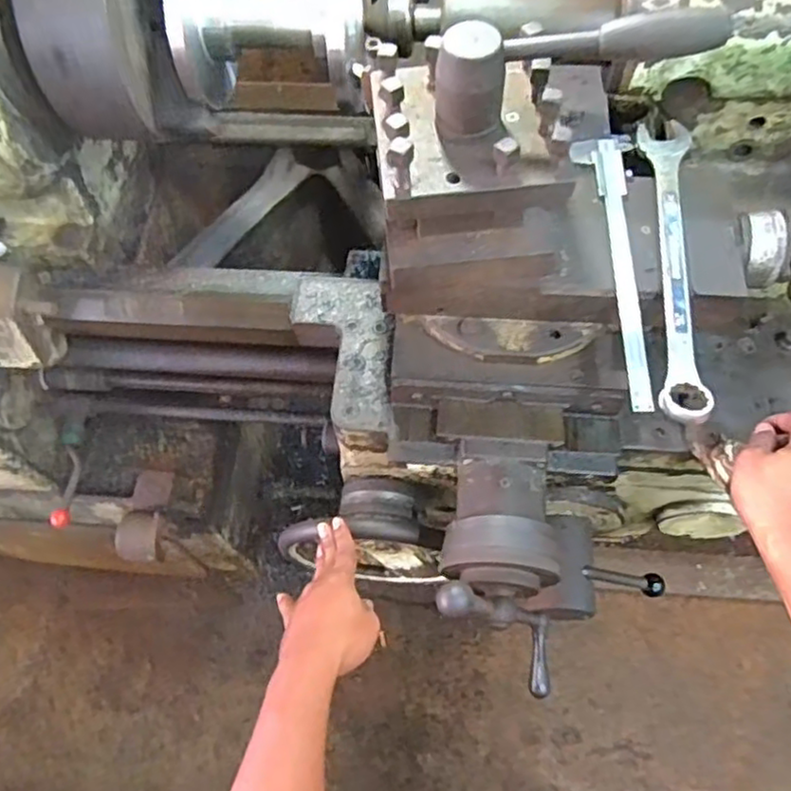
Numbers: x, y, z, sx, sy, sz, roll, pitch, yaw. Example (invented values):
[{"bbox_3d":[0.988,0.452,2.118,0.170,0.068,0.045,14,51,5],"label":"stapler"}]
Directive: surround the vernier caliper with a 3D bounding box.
[{"bbox_3d":[0.196,-0.117,0.584,0.055,0.009,0.283,-2,63,3],"label":"vernier caliper"}]

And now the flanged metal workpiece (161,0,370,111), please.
[{"bbox_3d":[-0.114,-0.355,0.642,0.171,0.128,0.130,4,64,5],"label":"flanged metal workpiece"}]

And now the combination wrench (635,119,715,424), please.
[{"bbox_3d":[0.239,-0.119,0.575,0.042,0.016,0.313,4,64,5],"label":"combination wrench"}]

